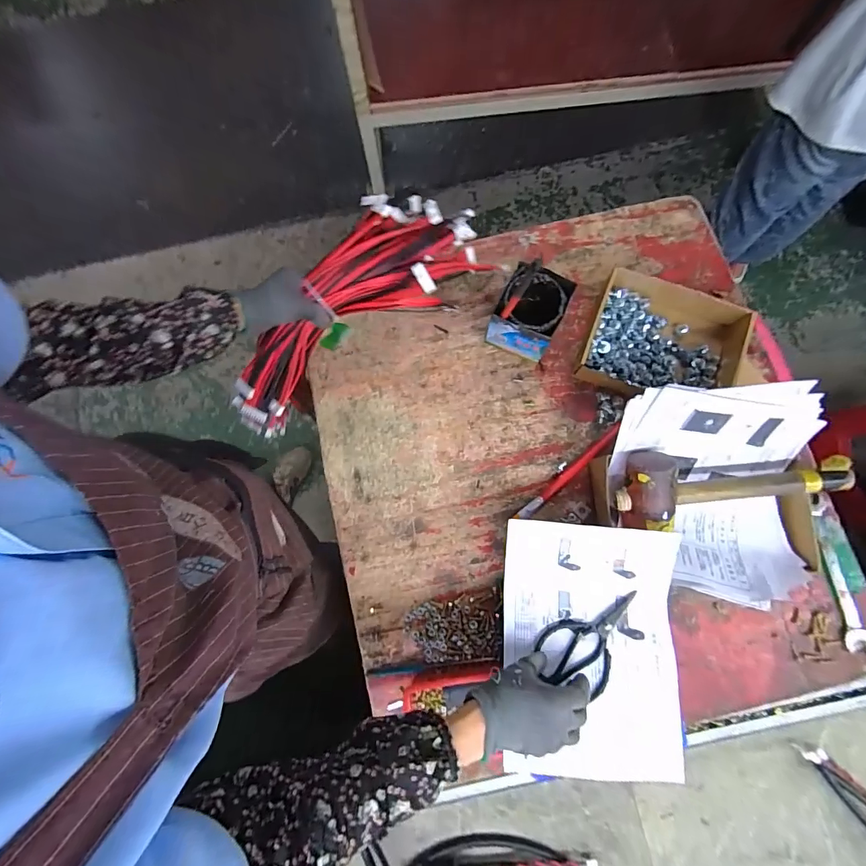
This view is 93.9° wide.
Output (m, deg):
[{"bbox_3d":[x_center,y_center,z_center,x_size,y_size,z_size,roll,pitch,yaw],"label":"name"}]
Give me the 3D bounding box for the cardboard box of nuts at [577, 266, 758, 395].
[{"bbox_3d":[0.360,-0.135,0.633,0.226,0.053,0.181,22,81,5],"label":"cardboard box of nuts"}]

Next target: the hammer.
[{"bbox_3d":[0.385,0.081,0.532,0.276,0.067,0.102,3,79,2],"label":"hammer"}]

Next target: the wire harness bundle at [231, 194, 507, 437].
[{"bbox_3d":[-0.122,-0.177,0.593,0.425,0.109,0.151,-41,81,3],"label":"wire harness bundle"}]

